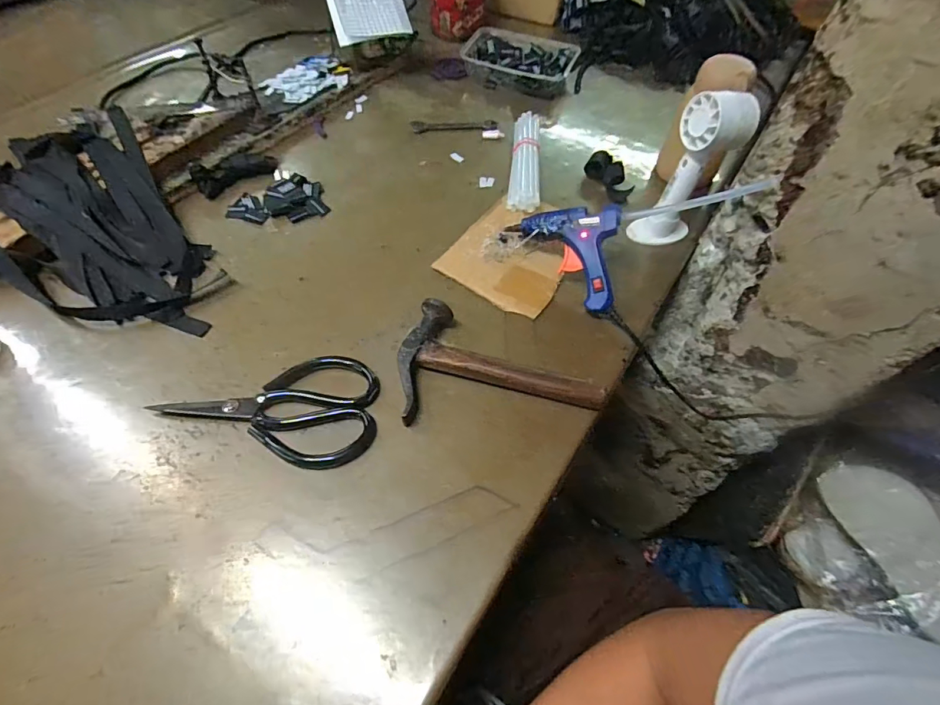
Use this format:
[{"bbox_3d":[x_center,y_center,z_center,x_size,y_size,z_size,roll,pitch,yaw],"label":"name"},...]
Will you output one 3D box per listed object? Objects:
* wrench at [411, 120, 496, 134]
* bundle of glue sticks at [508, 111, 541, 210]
[{"bbox_3d":[-0.021,-0.324,0.658,0.121,0.007,0.031,-1,57,-3],"label":"wrench"},{"bbox_3d":[0.072,-0.246,0.590,0.037,0.029,0.187,6,57,1],"label":"bundle of glue sticks"}]

